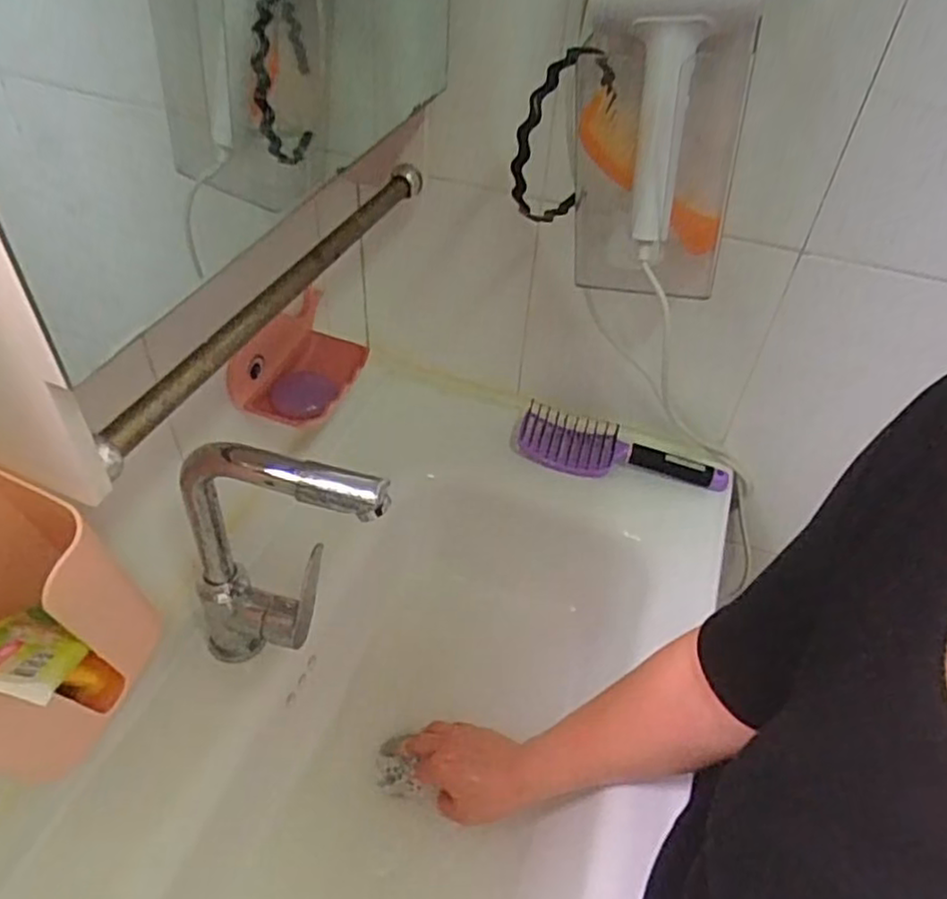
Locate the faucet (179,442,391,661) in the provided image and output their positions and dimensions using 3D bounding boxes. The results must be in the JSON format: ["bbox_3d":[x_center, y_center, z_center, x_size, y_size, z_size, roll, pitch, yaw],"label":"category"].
[{"bbox_3d":[-0.141,0.089,0.534,0.170,0.252,0.051,11,44,6],"label":"faucet"}]

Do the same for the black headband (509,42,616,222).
[{"bbox_3d":[0.068,-0.238,0.545,0.022,0.135,0.124,33,51,26],"label":"black headband"}]

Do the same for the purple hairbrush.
[{"bbox_3d":[0.169,0.001,0.812,0.243,0.034,0.076,12,44,8],"label":"purple hairbrush"}]

